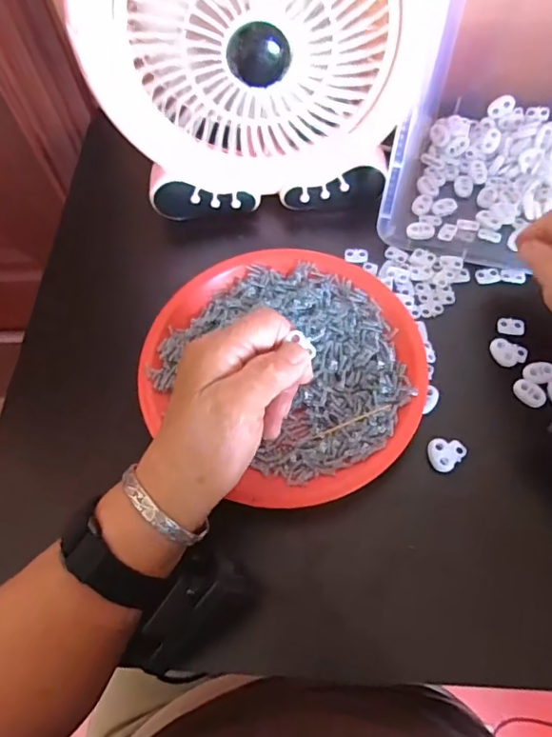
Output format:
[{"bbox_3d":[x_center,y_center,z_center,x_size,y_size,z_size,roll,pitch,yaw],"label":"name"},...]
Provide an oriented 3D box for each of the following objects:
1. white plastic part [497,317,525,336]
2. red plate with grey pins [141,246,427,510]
[{"bbox_3d":[0.180,-0.032,0.409,0.019,0.004,0.014,14,65,10],"label":"white plastic part"},{"bbox_3d":[0.008,-0.004,0.387,0.197,0.020,0.180,-1,63,2],"label":"red plate with grey pins"}]

